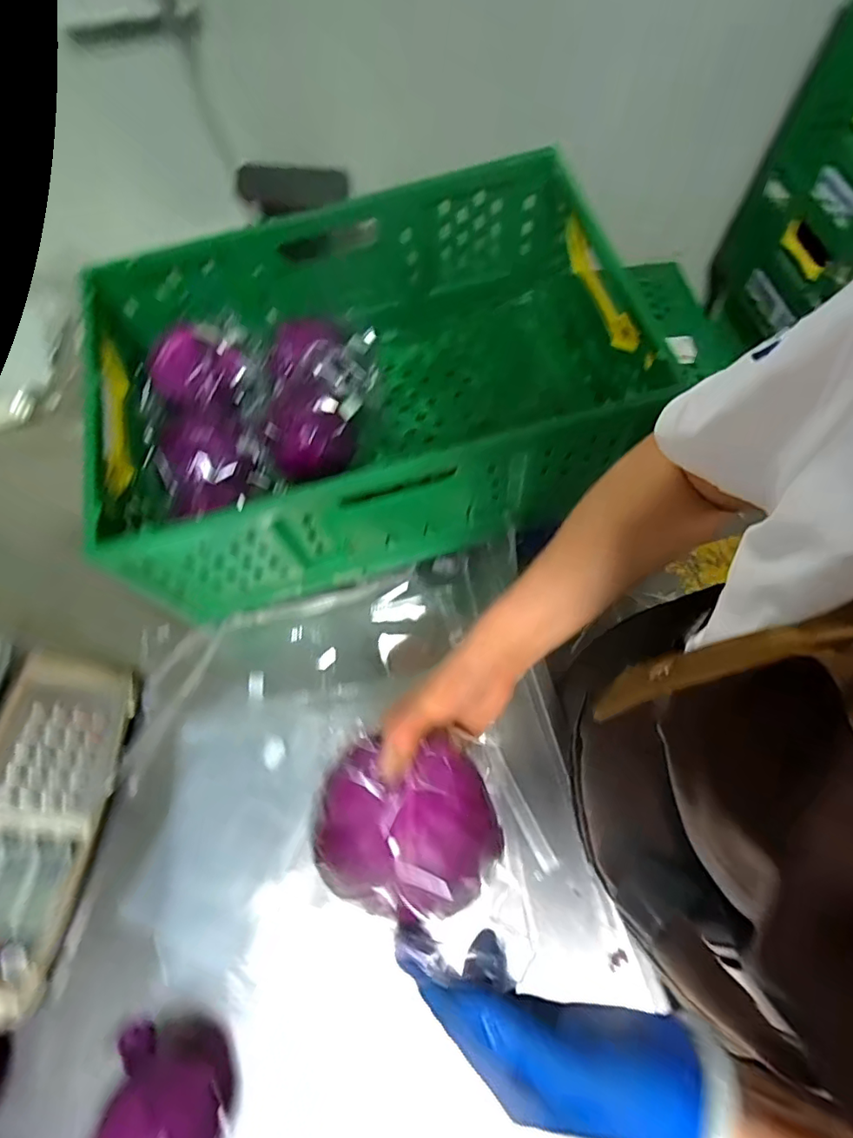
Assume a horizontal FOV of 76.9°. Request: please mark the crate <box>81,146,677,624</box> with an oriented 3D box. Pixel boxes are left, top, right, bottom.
[{"bbox_3d":[-0.064,-0.228,0.672,0.626,0.217,0.411,-14,67,-7],"label":"crate"}]

